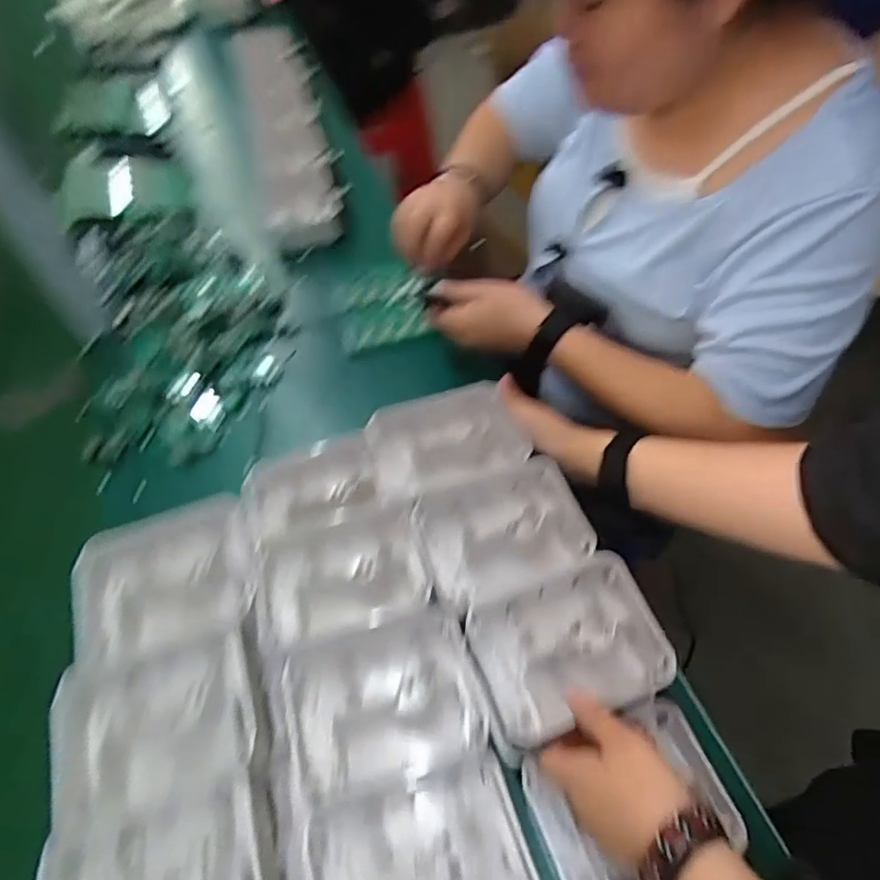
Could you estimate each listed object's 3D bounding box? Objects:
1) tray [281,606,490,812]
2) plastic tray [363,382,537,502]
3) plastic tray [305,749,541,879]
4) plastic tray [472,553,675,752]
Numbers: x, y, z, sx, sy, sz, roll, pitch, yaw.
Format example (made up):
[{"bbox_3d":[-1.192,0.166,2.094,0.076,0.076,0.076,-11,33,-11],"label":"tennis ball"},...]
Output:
[{"bbox_3d":[-0.038,0.182,0.411,0.127,0.027,0.104,-18,55,-9],"label":"tray"},{"bbox_3d":[0.004,-0.001,0.536,0.136,0.027,0.088,-12,55,-5],"label":"plastic tray"},{"bbox_3d":[-0.008,0.269,0.363,0.129,0.038,0.104,-17,55,-8],"label":"plastic tray"},{"bbox_3d":[0.094,0.152,0.434,0.130,0.033,0.101,-18,55,-9],"label":"plastic tray"}]

